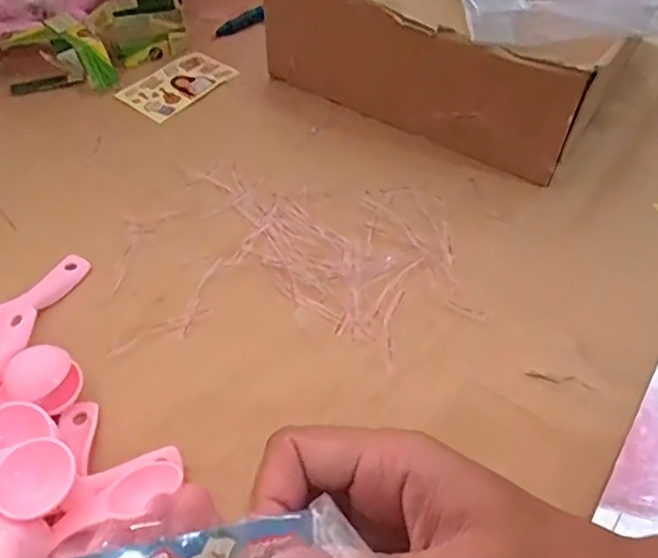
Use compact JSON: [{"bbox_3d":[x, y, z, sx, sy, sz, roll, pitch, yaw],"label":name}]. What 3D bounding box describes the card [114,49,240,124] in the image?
[{"bbox_3d":[-0.128,-0.166,0.545,0.061,0.004,0.090,31,59,23],"label":"card"}]

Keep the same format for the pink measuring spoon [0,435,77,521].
[{"bbox_3d":[-0.171,0.087,0.299,0.111,0.016,0.035,10,51,6],"label":"pink measuring spoon"}]

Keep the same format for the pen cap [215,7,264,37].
[{"bbox_3d":[-0.081,-0.235,0.586,0.054,0.010,0.013,-10,44,30],"label":"pen cap"}]

